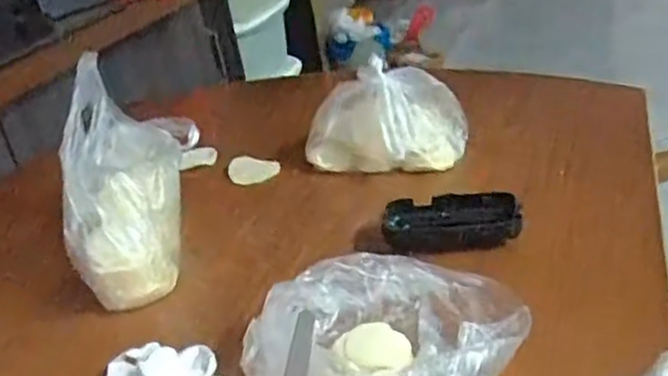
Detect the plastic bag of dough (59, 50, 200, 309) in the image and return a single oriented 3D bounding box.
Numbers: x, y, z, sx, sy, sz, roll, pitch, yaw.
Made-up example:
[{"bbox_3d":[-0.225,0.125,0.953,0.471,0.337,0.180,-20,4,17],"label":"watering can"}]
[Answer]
[{"bbox_3d":[-0.174,-0.019,0.602,0.079,0.147,0.198,-8,27,3],"label":"plastic bag of dough"}]

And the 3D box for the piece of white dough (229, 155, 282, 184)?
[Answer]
[{"bbox_3d":[-0.084,-0.022,0.744,0.056,0.020,0.035,-16,28,-10],"label":"piece of white dough"}]

